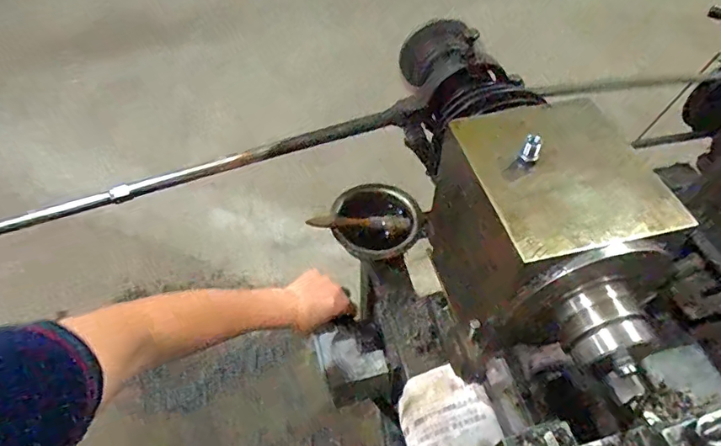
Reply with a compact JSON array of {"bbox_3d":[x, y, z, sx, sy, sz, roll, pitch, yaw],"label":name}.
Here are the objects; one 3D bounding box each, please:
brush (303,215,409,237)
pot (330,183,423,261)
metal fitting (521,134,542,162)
[{"bbox_3d":[-0.003,-0.001,0.710,0.147,0.018,0.025,7,51,5],"label":"brush"},{"bbox_3d":[0.027,-0.004,0.717,0.135,0.048,0.113,4,51,3],"label":"pot"},{"bbox_3d":[0.148,-0.065,0.418,0.014,0.022,0.012,20,53,15],"label":"metal fitting"}]

